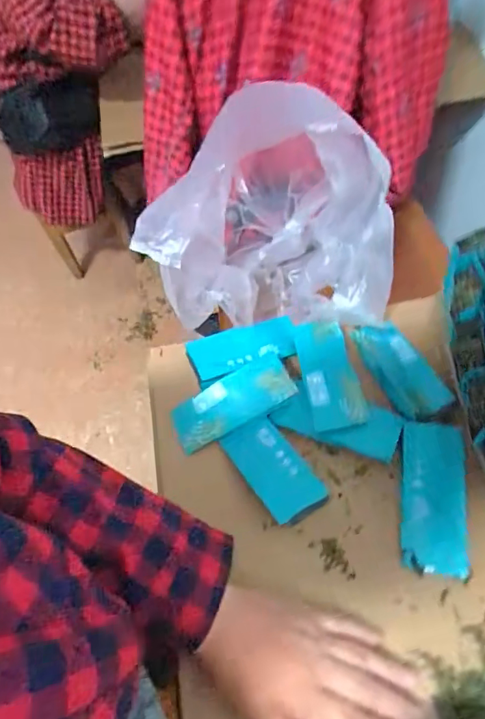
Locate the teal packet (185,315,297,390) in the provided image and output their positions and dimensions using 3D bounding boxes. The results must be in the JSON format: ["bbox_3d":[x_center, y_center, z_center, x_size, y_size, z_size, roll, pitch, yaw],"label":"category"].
[{"bbox_3d":[0.001,-0.012,0.525,0.117,0.014,0.052,-19,73,-8],"label":"teal packet"}]

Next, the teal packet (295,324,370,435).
[{"bbox_3d":[0.092,0.014,0.499,0.056,0.013,0.126,-9,55,-1],"label":"teal packet"}]

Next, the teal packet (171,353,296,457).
[{"bbox_3d":[-0.010,0.047,0.498,0.132,0.010,0.056,-28,72,-1],"label":"teal packet"}]

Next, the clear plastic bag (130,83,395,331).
[{"bbox_3d":[0.069,-0.197,0.648,0.308,0.292,0.333,18,59,16],"label":"clear plastic bag"}]

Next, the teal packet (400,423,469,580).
[{"bbox_3d":[0.178,0.127,0.437,0.054,0.007,0.133,1,67,17],"label":"teal packet"}]

